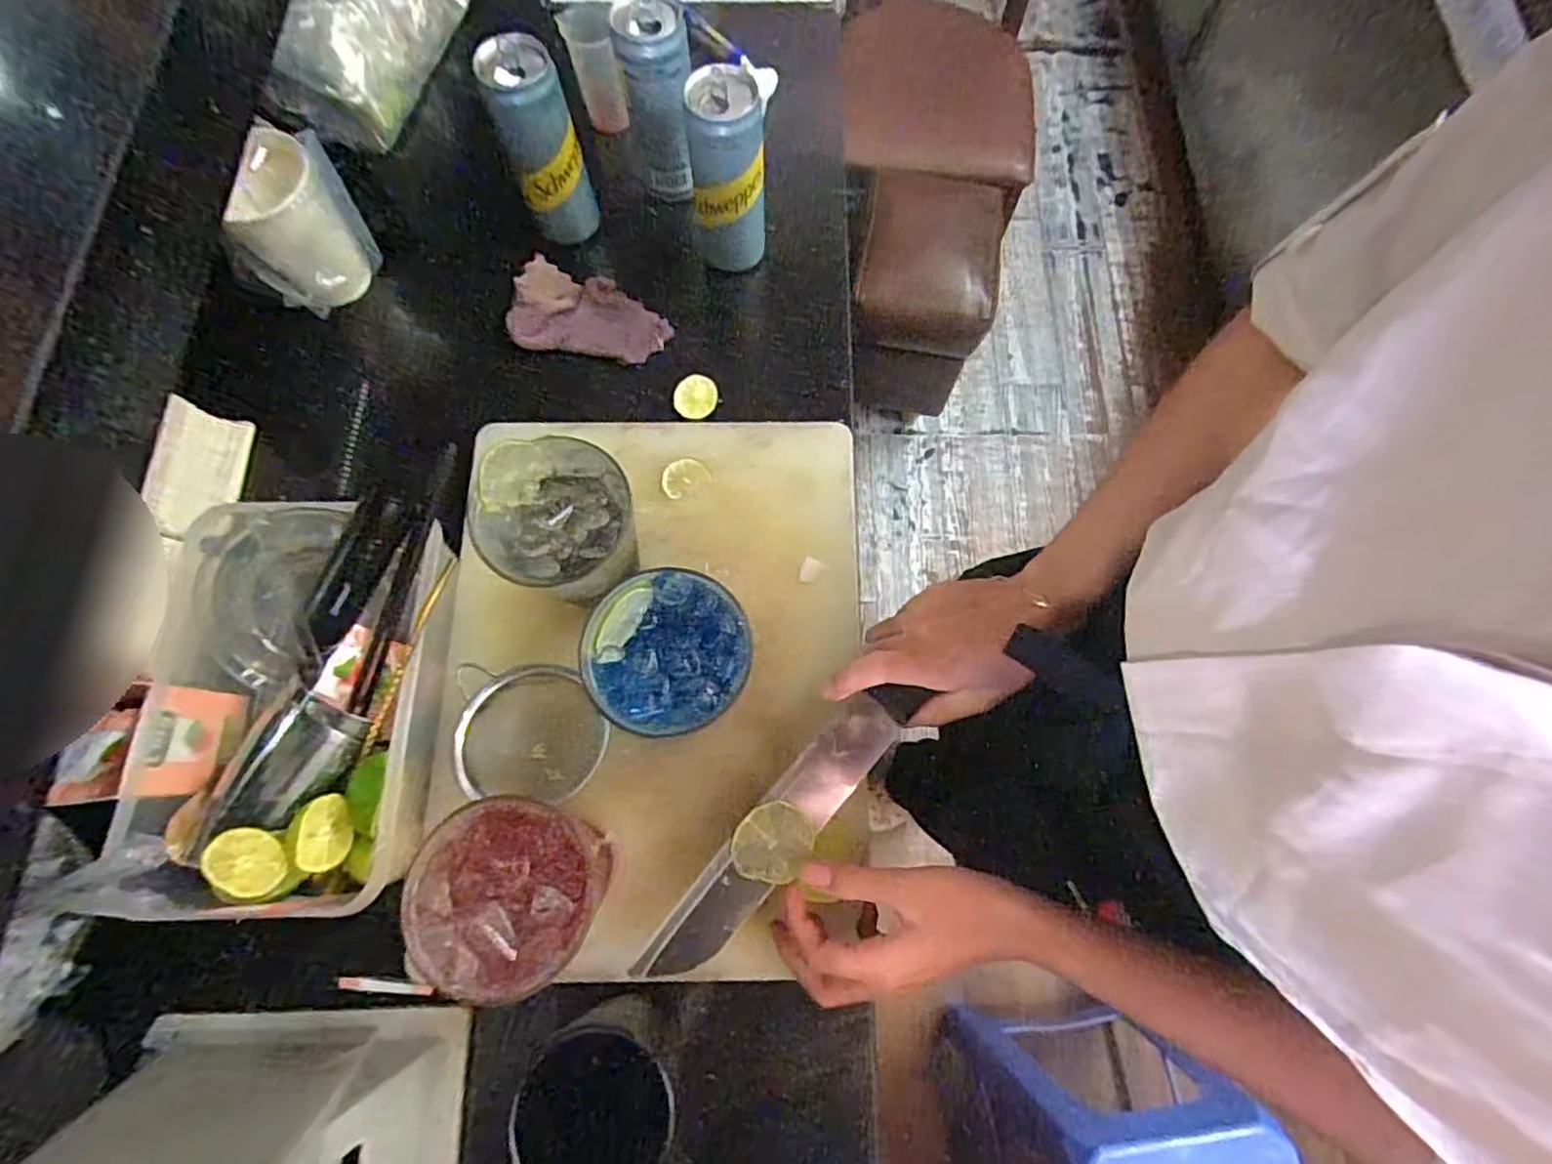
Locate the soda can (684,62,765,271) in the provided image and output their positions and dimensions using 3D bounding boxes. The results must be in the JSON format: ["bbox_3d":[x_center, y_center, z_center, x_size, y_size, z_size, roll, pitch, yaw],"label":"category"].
[{"bbox_3d":[-0.037,-0.317,0.522,0.055,0.125,0.060,0,73,-1],"label":"soda can"}]

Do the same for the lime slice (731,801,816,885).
[{"bbox_3d":[-0.001,0.156,0.401,0.043,0.010,0.046,0,73,-1],"label":"lime slice"}]

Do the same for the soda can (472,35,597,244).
[{"bbox_3d":[-0.185,-0.343,0.538,0.056,0.147,0.056,0,73,-1],"label":"soda can"}]

